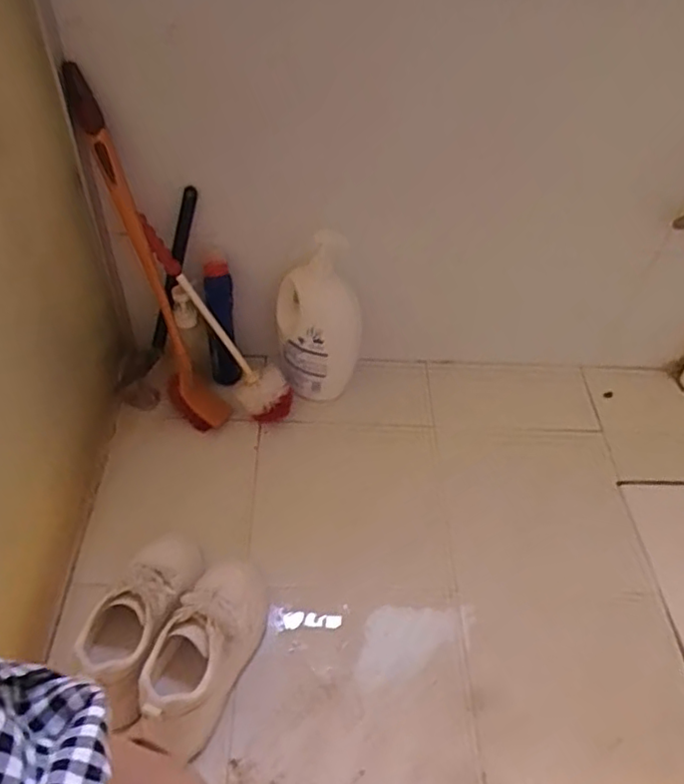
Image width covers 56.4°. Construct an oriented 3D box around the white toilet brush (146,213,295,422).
[{"bbox_3d":[-0.201,-0.106,1.022,0.090,0.376,0.066,-8,30,48],"label":"white toilet brush"}]

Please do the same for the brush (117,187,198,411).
[{"bbox_3d":[-0.291,-0.140,1.008,0.069,0.391,0.071,-11,46,-43],"label":"brush"}]

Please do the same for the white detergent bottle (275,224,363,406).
[{"bbox_3d":[-0.037,-0.108,1.045,0.137,0.296,0.095,0,48,-4],"label":"white detergent bottle"}]

